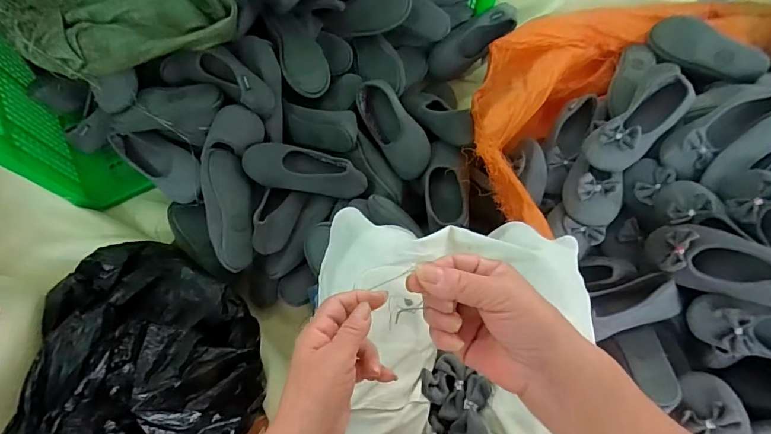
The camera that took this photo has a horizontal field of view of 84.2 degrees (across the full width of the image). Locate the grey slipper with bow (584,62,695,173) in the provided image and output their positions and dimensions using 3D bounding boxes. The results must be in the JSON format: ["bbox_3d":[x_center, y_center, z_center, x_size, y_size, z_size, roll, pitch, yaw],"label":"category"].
[{"bbox_3d":[0.472,-0.181,0.789,0.094,0.059,0.234,42,75,11],"label":"grey slipper with bow"}]

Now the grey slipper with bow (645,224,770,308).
[{"bbox_3d":[0.529,0.071,0.648,0.255,0.072,0.082,23,68,44],"label":"grey slipper with bow"}]

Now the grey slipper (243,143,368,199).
[{"bbox_3d":[-0.154,-0.095,0.816,0.240,0.048,0.090,7,71,0],"label":"grey slipper"}]

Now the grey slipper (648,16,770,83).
[{"bbox_3d":[0.753,-0.391,1.009,0.066,0.105,0.252,-21,60,-45],"label":"grey slipper"}]

